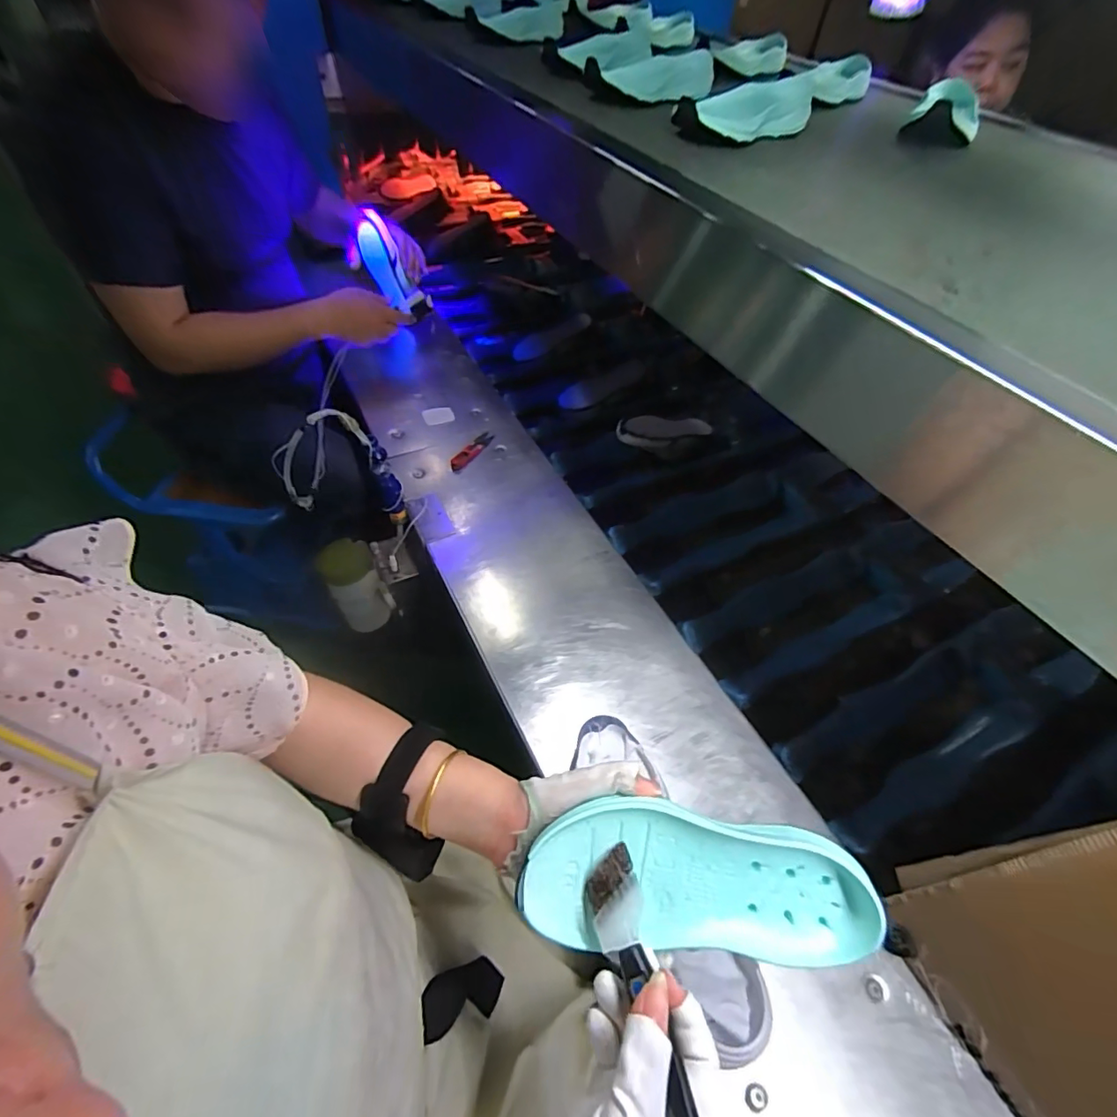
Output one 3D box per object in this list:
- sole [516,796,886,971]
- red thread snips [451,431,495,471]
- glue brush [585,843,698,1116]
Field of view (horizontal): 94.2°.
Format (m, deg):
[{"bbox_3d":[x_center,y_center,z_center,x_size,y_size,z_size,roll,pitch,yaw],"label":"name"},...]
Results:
[{"bbox_3d":[0.089,0.210,0.337,0.215,0.035,0.087,7,76,1],"label":"sole"},{"bbox_3d":[-0.139,-0.174,0.834,0.026,0.016,0.099,29,53,14],"label":"red thread snips"},{"bbox_3d":[0.051,0.255,0.290,0.032,0.018,0.162,-12,49,-11],"label":"glue brush"}]

